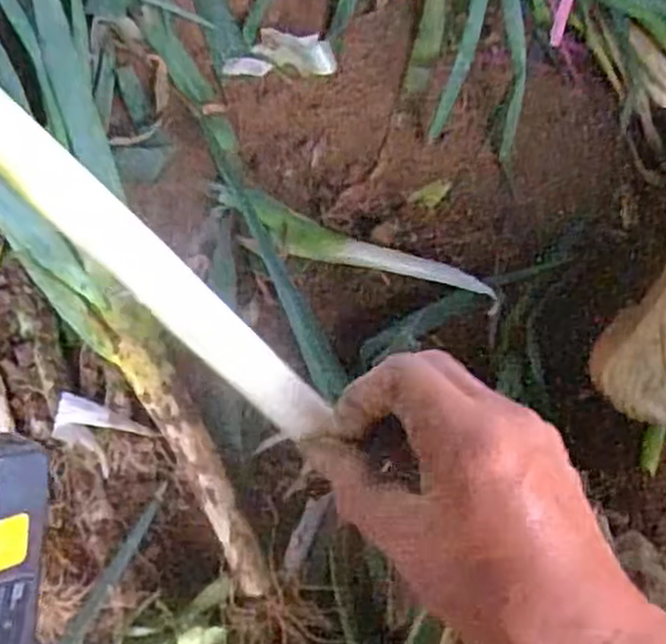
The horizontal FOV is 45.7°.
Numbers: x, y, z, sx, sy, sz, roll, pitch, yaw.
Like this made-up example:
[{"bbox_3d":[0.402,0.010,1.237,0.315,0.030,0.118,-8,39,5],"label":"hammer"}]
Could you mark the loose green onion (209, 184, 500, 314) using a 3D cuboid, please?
[{"bbox_3d":[0.021,-0.075,0.792,0.301,0.040,0.051,21,69,11],"label":"loose green onion"}]

